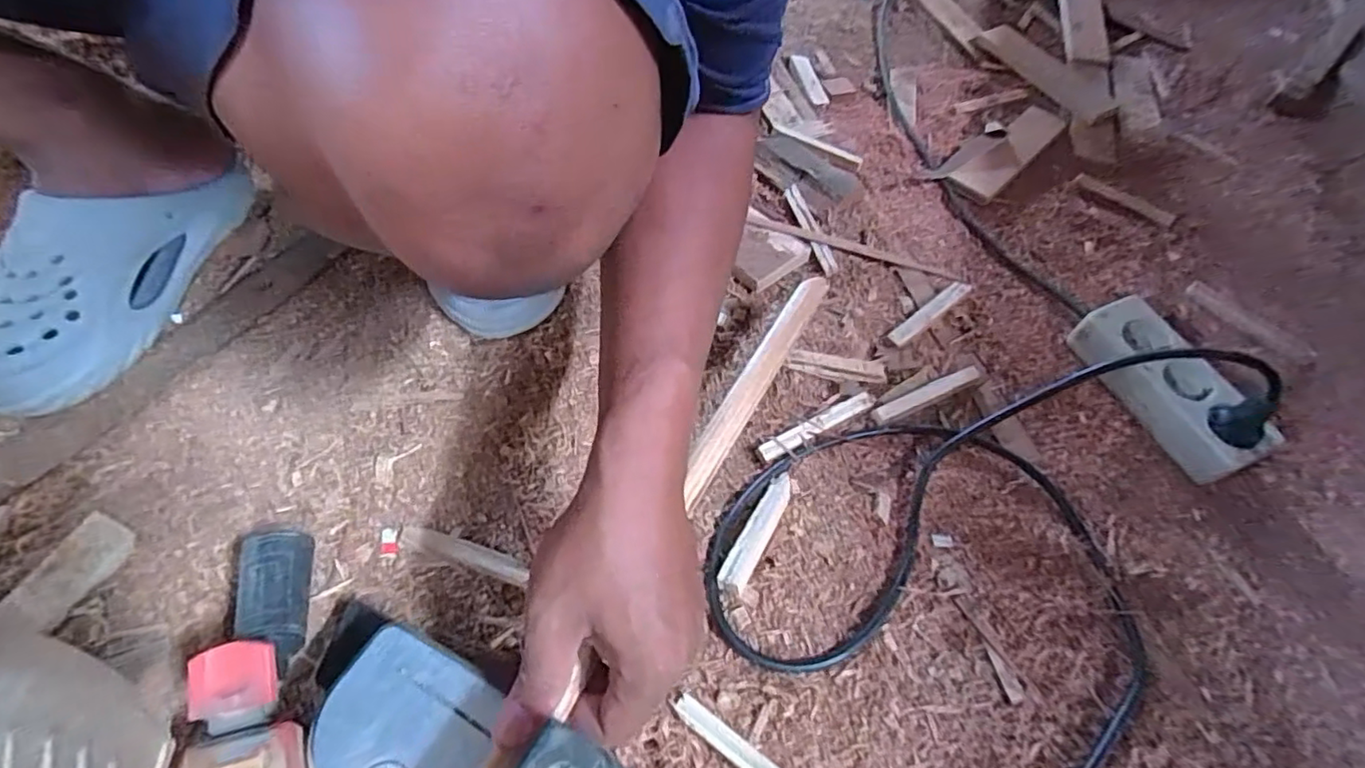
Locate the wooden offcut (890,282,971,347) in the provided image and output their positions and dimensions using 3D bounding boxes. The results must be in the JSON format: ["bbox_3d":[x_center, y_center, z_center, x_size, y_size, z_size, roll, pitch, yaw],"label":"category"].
[{"bbox_3d":[0.228,-0.066,0.565,0.106,0.013,0.018,-34,64,-25],"label":"wooden offcut"}]

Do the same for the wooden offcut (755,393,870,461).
[{"bbox_3d":[0.109,0.033,0.493,0.105,0.008,0.015,-22,60,-20],"label":"wooden offcut"}]

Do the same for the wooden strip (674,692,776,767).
[{"bbox_3d":[0.041,0.216,0.348,0.107,0.013,0.012,32,58,17],"label":"wooden strip"}]

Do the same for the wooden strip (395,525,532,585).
[{"bbox_3d":[-0.151,0.116,0.420,0.096,0.004,0.017,14,46,12],"label":"wooden strip"}]

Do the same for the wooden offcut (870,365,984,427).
[{"bbox_3d":[0.207,0.007,0.514,0.110,0.008,0.017,-20,59,-19],"label":"wooden offcut"}]

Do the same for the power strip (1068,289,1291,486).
[{"bbox_3d":[0.395,-0.001,0.502,0.060,0.052,0.159,-15,57,-15],"label":"power strip"}]

